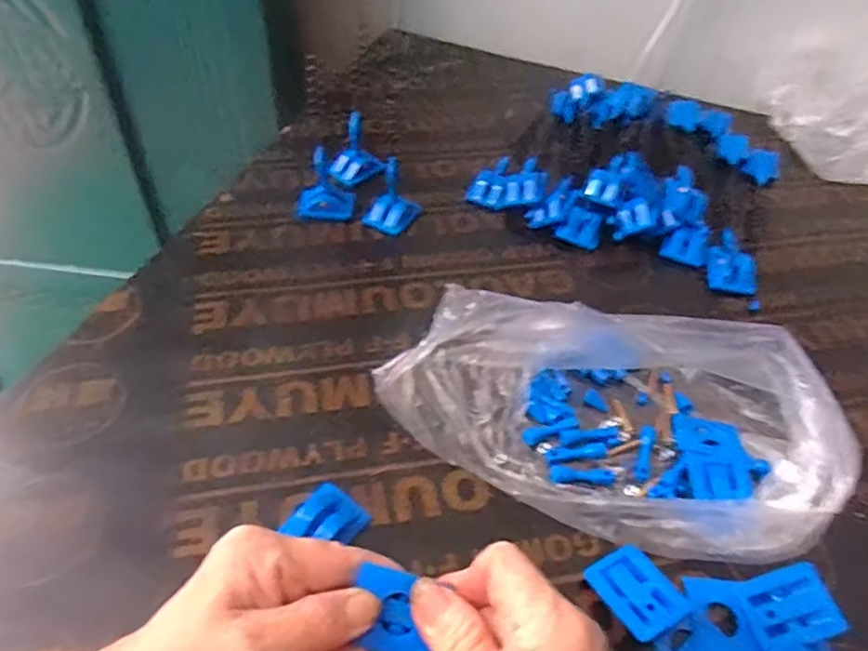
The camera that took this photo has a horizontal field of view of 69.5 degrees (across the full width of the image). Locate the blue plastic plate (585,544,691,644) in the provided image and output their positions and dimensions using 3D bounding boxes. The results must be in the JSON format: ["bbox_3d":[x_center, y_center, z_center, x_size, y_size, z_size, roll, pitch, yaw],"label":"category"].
[{"bbox_3d":[0.107,0.139,0.328,0.037,0.004,0.045,-20,44,-24],"label":"blue plastic plate"}]

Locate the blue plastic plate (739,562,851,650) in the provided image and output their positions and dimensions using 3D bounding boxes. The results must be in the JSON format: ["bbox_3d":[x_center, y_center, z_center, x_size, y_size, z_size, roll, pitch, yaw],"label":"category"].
[{"bbox_3d":[0.184,0.145,0.321,0.044,0.006,0.035,-21,56,-1],"label":"blue plastic plate"}]

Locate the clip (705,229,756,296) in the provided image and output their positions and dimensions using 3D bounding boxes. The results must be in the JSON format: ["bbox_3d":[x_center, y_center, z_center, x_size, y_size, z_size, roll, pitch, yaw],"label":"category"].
[{"bbox_3d":[0.245,-0.056,0.517,0.038,0.015,0.070,10,48,5],"label":"clip"}]

